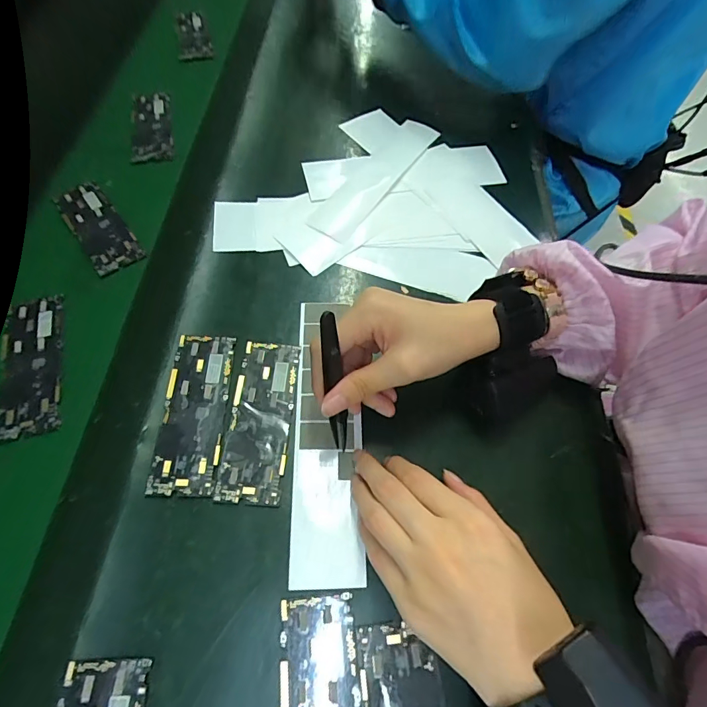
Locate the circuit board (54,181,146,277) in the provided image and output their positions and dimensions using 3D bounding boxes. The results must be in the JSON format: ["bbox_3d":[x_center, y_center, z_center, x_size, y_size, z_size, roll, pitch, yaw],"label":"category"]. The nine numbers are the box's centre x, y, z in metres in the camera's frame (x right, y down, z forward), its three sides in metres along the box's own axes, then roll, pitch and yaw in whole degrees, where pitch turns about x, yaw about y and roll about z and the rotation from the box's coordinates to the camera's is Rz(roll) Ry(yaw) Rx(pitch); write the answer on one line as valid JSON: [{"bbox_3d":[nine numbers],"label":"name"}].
[{"bbox_3d":[-0.243,-0.121,0.399,0.044,0.004,0.119,-34,68,-20],"label":"circuit board"}]

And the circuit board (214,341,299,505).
[{"bbox_3d":[-0.069,0.046,0.313,0.044,0.004,0.122,4,61,-2],"label":"circuit board"}]

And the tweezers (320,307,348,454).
[{"bbox_3d":[-0.012,0.022,0.275,0.013,0.116,0.014,-17,44,-13],"label":"tweezers"}]

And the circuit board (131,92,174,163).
[{"bbox_3d":[-0.228,-0.255,0.474,0.044,0.010,0.129,-11,62,-10],"label":"circuit board"}]

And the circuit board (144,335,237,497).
[{"bbox_3d":[-0.117,0.041,0.312,0.044,0.004,0.122,1,61,-3],"label":"circuit board"}]

